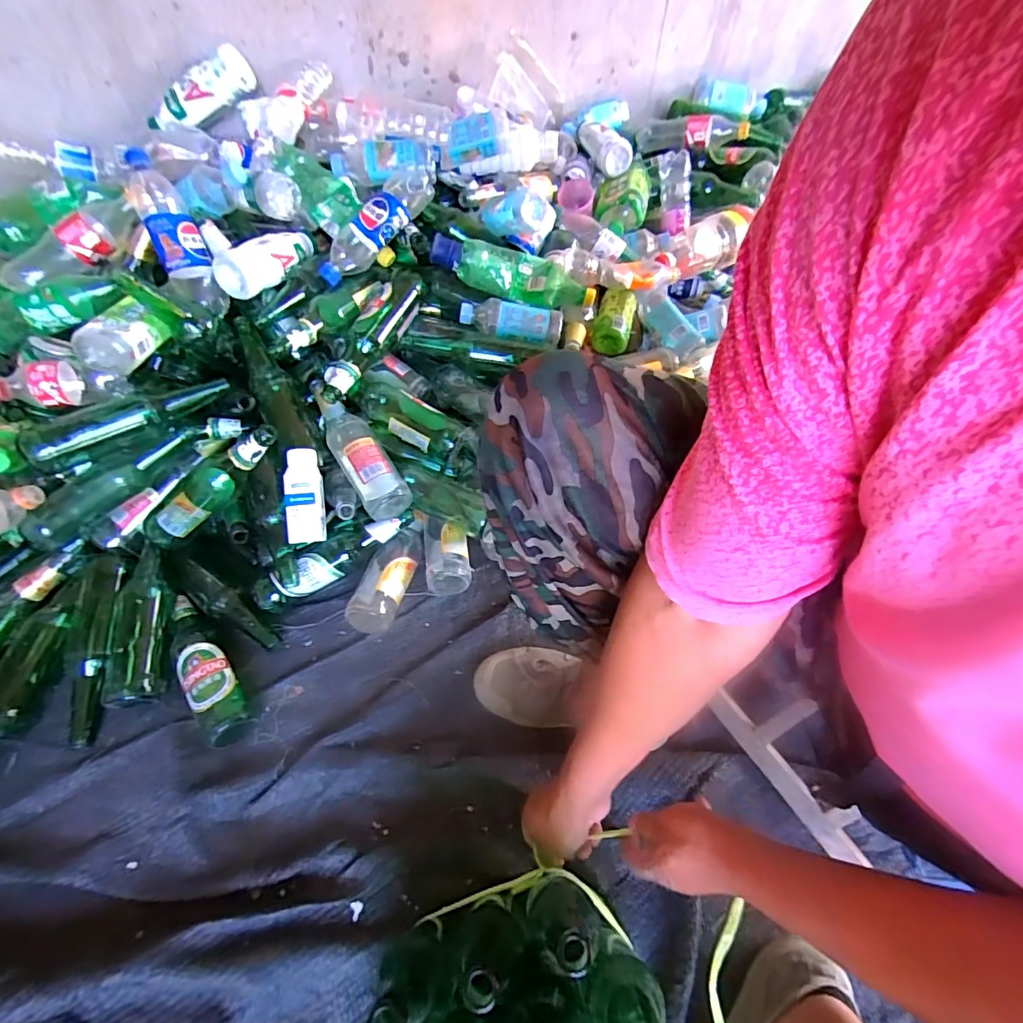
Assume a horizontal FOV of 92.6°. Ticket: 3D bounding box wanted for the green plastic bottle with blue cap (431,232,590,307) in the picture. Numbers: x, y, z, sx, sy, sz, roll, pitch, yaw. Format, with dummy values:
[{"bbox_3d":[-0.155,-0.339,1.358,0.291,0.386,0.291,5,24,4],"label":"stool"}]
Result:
[{"bbox_3d":[-0.002,-0.396,0.818,0.272,0.079,0.077,8,57,4],"label":"green plastic bottle with blue cap"}]

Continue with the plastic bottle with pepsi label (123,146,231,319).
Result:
[{"bbox_3d":[-0.503,-0.409,0.729,0.071,0.068,0.244,-23,103,-16],"label":"plastic bottle with pepsi label"}]

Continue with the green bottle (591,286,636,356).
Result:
[{"bbox_3d":[0.184,-0.341,0.874,0.066,0.061,0.110,17,81,2],"label":"green bottle"}]

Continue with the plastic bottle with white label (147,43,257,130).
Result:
[{"bbox_3d":[-0.524,-0.703,0.824,0.189,0.063,0.050,-17,56,16],"label":"plastic bottle with white label"}]

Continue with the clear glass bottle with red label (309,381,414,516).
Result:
[{"bbox_3d":[-0.241,-0.102,0.762,0.075,0.072,0.244,-26,61,-17],"label":"clear glass bottle with red label"}]

